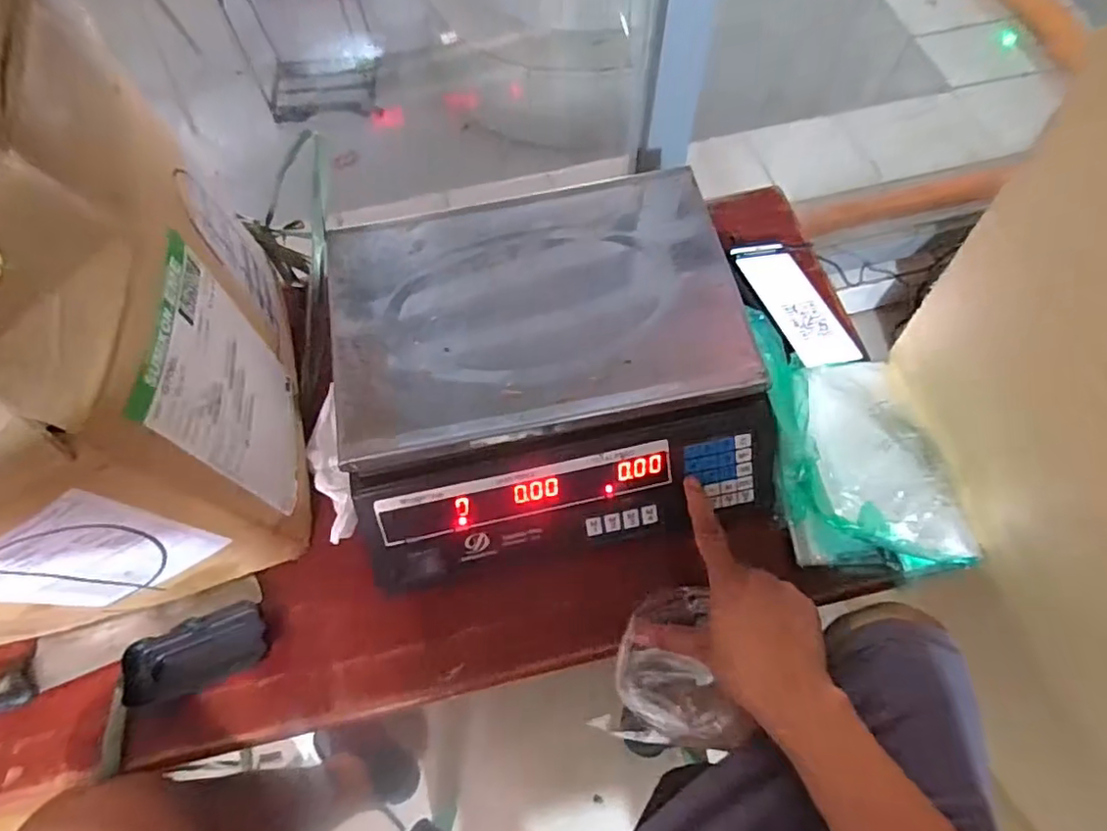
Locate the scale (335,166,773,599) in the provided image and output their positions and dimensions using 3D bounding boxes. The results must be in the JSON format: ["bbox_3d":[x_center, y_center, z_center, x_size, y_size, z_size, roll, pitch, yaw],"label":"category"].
[{"bbox_3d":[-0.008,-0.043,0.519,0.337,0.094,0.313,-9,67,-4],"label":"scale"}]

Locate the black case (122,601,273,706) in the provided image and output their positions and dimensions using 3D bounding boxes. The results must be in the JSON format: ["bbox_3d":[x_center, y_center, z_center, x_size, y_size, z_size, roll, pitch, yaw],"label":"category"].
[{"bbox_3d":[-0.286,0.193,0.487,0.110,0.035,0.052,-18,67,-7],"label":"black case"}]

